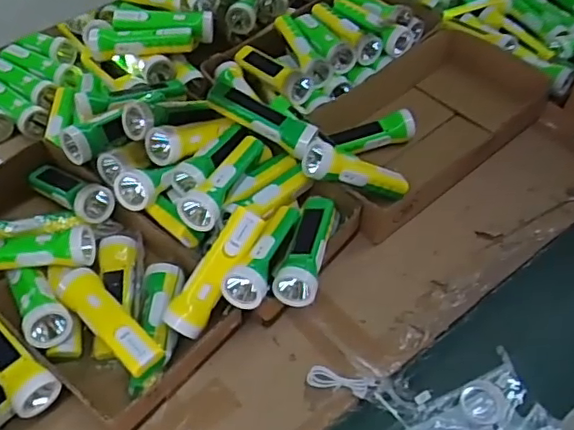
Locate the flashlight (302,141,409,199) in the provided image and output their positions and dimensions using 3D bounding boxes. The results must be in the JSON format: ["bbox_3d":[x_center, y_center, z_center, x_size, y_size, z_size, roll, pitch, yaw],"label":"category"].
[{"bbox_3d":[0.106,-0.063,0.880,0.170,0.045,0.058,16,50,-23],"label":"flashlight"}]

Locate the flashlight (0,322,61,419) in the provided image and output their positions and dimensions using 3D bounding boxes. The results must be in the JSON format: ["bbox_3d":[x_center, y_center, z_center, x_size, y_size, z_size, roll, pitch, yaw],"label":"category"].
[{"bbox_3d":[-0.346,0.168,0.708,0.176,0.045,0.053,35,59,21],"label":"flashlight"}]

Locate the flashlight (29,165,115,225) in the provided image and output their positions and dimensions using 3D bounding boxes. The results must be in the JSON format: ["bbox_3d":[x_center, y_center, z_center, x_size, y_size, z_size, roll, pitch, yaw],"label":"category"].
[{"bbox_3d":[-0.327,-0.037,0.889,0.167,0.056,0.057,23,53,40],"label":"flashlight"}]

